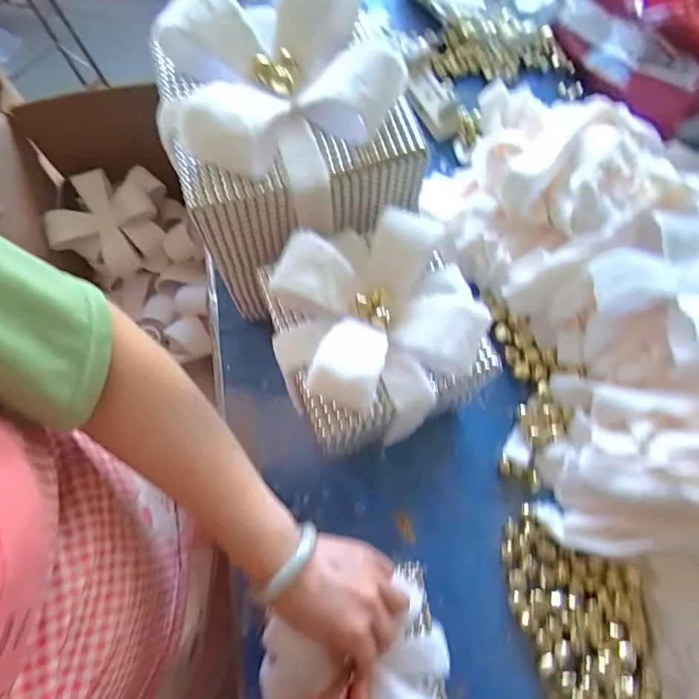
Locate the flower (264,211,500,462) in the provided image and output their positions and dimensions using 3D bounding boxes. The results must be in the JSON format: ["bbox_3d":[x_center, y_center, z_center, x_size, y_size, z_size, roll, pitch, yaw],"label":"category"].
[{"bbox_3d":[0.030,-0.029,0.467,0.217,0.081,0.211,0,69,-1],"label":"flower"}]

